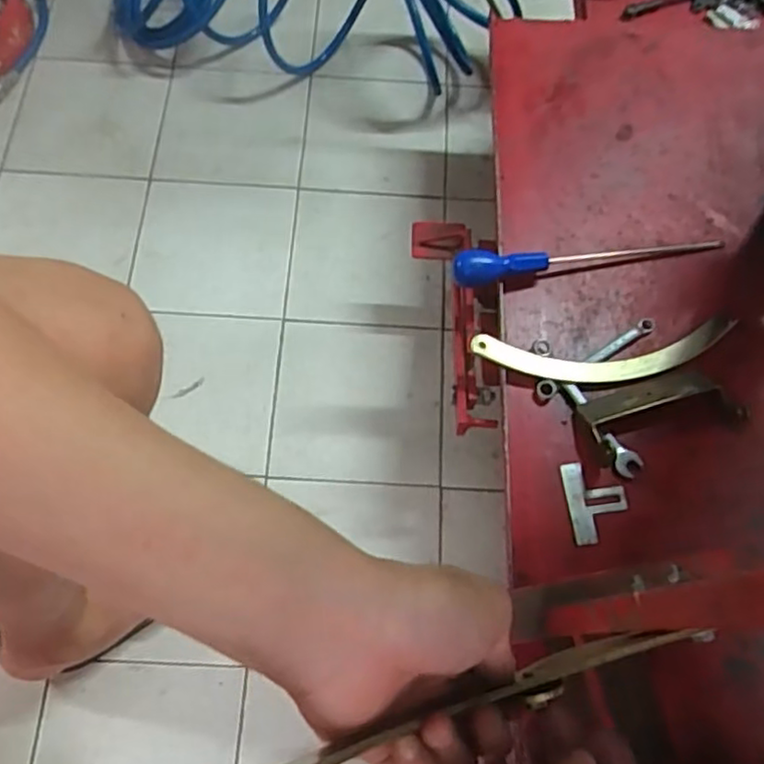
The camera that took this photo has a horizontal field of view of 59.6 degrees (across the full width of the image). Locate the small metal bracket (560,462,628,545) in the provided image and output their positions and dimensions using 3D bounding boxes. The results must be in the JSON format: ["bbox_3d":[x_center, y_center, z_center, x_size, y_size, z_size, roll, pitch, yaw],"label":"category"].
[{"bbox_3d":[0.187,0.104,0.583,0.051,0.004,0.069,-8,69,0],"label":"small metal bracket"}]

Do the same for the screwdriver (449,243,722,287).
[{"bbox_3d":[0.202,-0.120,0.648,0.268,0.037,0.029,-6,70,-4],"label":"screwdriver"}]

